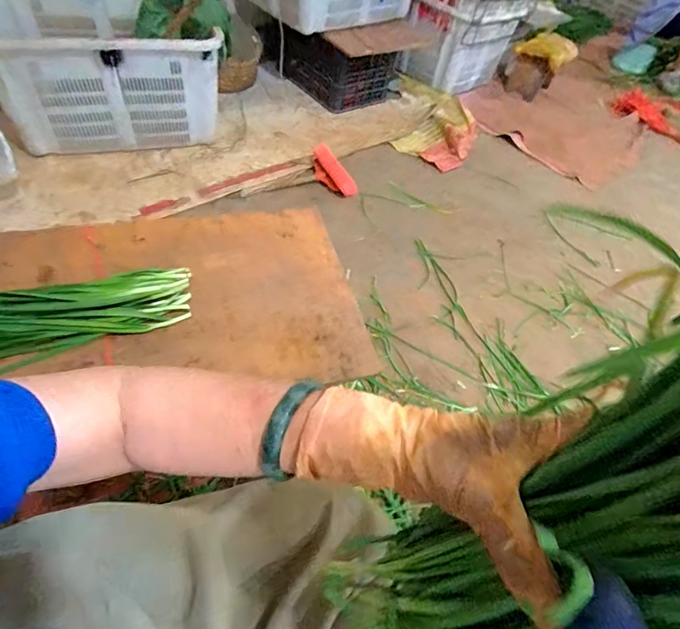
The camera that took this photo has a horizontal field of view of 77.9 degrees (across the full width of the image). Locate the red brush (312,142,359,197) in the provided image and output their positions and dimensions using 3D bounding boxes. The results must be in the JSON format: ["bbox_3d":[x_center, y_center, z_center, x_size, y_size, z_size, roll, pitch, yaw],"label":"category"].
[{"bbox_3d":[-0.032,-0.482,1.426,0.093,0.042,0.228,-29,75,-25],"label":"red brush"}]

